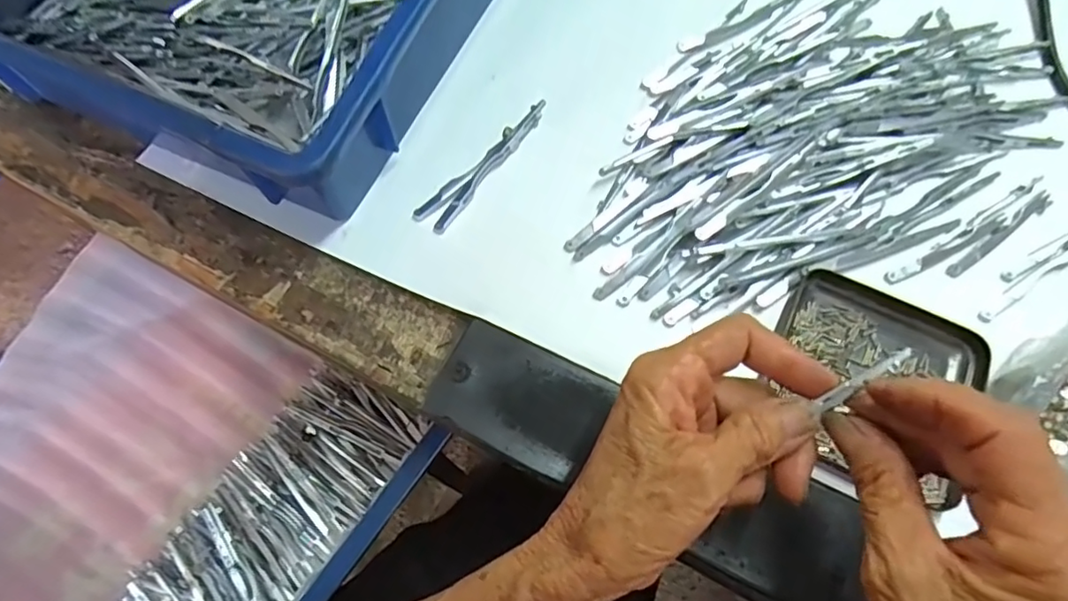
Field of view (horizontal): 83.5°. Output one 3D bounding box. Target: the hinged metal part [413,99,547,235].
[{"bbox_3d":[-0.029,-0.081,0.350,0.019,0.012,0.101,36,73,14],"label":"hinged metal part"}]

